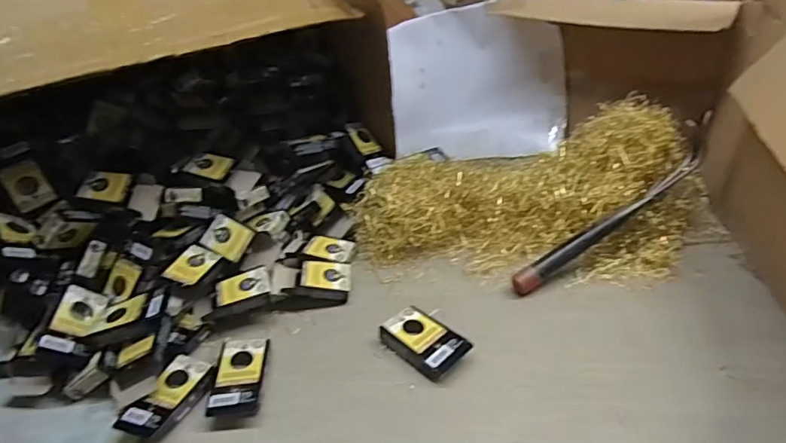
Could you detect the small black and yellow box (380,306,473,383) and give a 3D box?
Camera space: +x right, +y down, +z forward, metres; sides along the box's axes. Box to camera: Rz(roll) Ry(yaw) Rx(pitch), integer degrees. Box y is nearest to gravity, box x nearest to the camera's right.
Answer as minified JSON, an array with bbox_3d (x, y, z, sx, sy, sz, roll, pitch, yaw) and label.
[{"bbox_3d":[0.036,0.136,0.587,0.059,0.020,0.092,-31,42,-33],"label":"small black and yellow box"}]

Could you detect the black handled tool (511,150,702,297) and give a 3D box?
[{"bbox_3d":[0.284,-0.001,0.671,0.310,0.020,0.025,-32,41,-11],"label":"black handled tool"}]

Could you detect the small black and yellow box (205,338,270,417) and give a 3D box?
[{"bbox_3d":[-0.165,0.166,0.558,0.051,0.016,0.094,-4,34,0],"label":"small black and yellow box"}]

